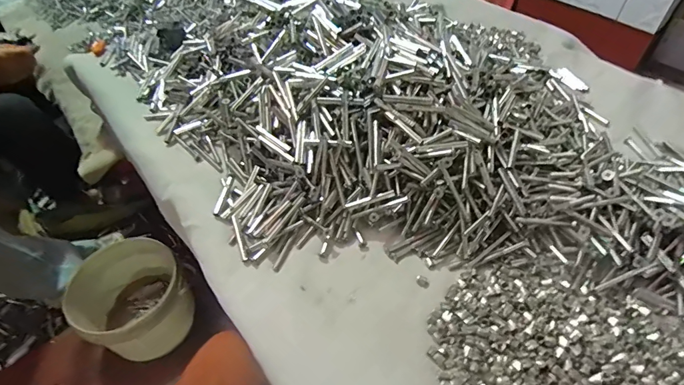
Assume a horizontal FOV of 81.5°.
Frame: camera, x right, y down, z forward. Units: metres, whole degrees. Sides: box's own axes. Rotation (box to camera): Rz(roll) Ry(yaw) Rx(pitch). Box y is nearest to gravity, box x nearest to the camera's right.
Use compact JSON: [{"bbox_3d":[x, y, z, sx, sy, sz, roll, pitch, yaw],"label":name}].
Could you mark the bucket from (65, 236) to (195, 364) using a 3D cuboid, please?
[{"bbox_3d":[-0.475,0.247,0.919,0.246,0.196,0.224,-2,49,2],"label":"bucket"}]

